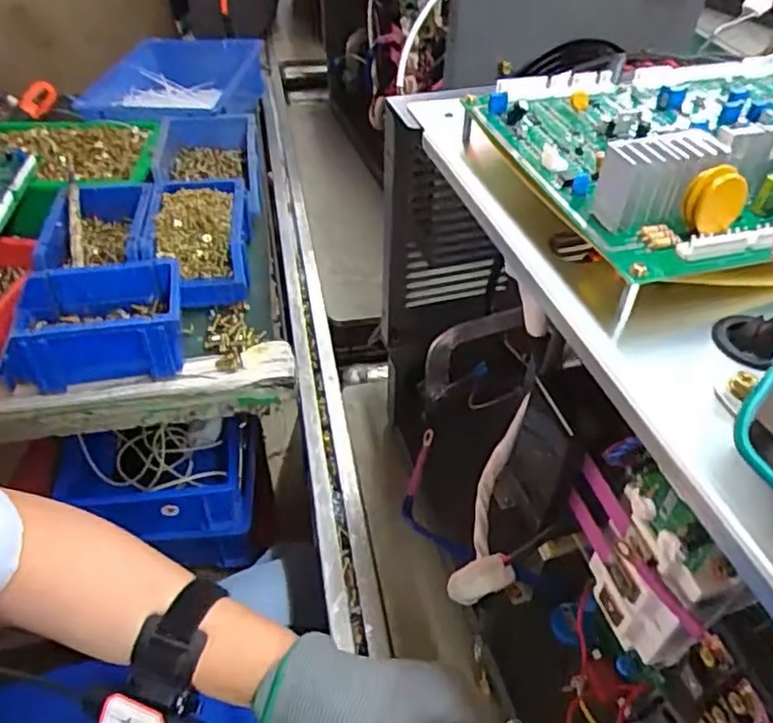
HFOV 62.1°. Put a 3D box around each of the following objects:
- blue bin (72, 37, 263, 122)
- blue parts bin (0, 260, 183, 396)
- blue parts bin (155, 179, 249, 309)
[{"bbox_3d":[-0.317,-0.388,0.980,0.213,0.103,0.289,2,44,1],"label":"blue bin"},{"bbox_3d":[-0.268,-0.034,0.594,0.147,0.068,0.094,-7,45,-9],"label":"blue parts bin"},{"bbox_3d":[-0.201,-0.136,0.702,0.099,0.061,0.166,-8,45,-9],"label":"blue parts bin"}]

